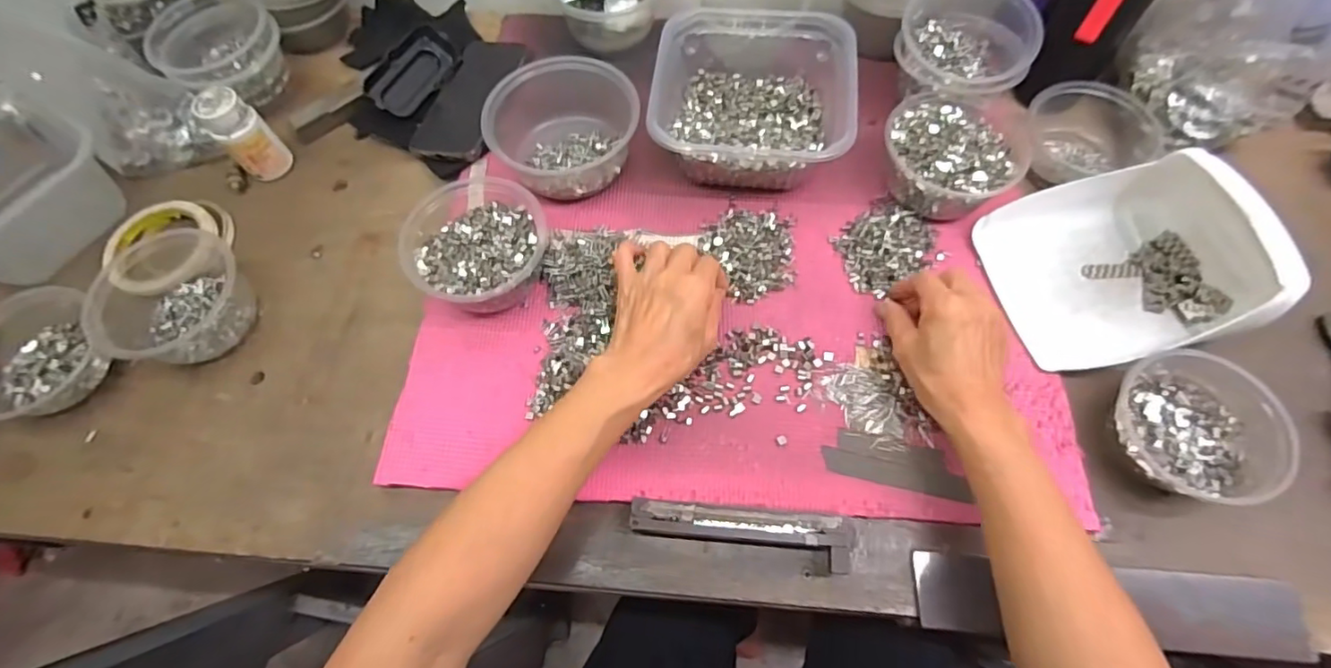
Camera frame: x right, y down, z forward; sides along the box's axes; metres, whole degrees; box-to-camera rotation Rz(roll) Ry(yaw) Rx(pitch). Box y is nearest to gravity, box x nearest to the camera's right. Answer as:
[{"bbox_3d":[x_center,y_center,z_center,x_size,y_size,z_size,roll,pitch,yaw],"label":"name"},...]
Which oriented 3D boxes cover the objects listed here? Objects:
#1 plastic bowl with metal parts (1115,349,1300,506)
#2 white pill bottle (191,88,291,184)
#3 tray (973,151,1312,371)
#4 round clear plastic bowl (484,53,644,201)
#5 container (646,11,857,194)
[{"bbox_3d":[0.374,0.066,0.415,0.101,0.046,0.106,-1,66,2],"label":"plastic bowl with metal parts"},{"bbox_3d":[-0.404,-0.190,0.556,0.045,0.081,0.045,42,74,18],"label":"white pill bottle"},{"bbox_3d":[0.363,-0.063,0.455,0.173,0.081,0.149,-13,66,-3],"label":"tray"},{"bbox_3d":[-0.094,-0.190,0.532,0.115,0.085,0.119,-1,66,2],"label":"round clear plastic bowl"},{"bbox_3d":[0.082,-0.219,0.543,0.170,0.075,0.172,8,67,6],"label":"container"}]

